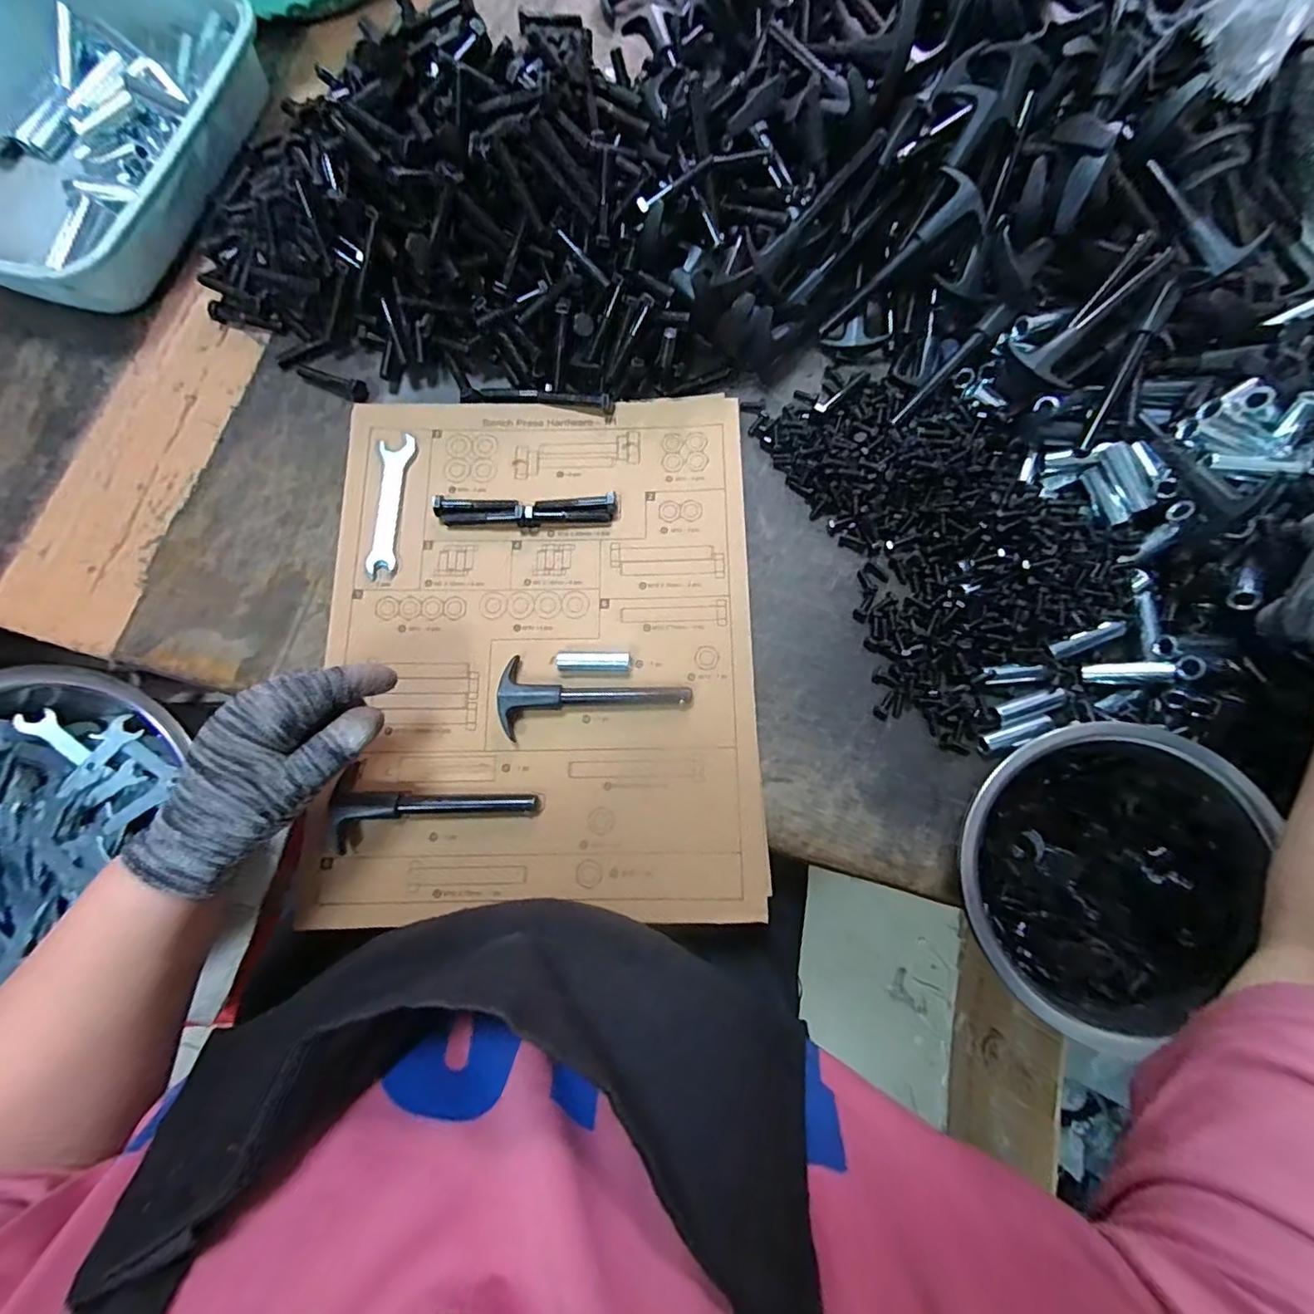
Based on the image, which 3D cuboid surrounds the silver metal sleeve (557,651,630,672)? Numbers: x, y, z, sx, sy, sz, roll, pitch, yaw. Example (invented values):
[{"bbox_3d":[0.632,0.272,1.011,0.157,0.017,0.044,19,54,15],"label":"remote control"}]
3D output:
[{"bbox_3d":[-0.044,0.003,0.388,0.049,0.010,0.015,-2,78,1],"label":"silver metal sleeve"}]

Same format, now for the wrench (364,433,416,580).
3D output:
[{"bbox_3d":[-0.198,-0.113,0.410,0.023,0.004,0.109,1,78,2],"label":"wrench"}]

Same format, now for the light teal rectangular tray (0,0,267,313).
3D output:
[{"bbox_3d":[-0.473,-0.439,0.462,0.225,0.079,0.317,18,80,4],"label":"light teal rectangular tray"}]

